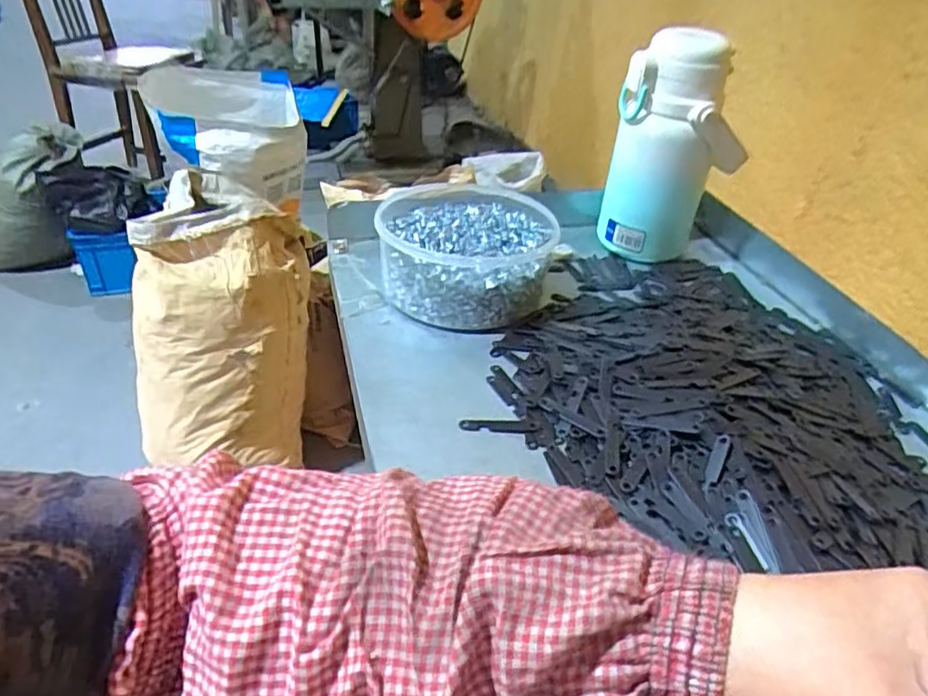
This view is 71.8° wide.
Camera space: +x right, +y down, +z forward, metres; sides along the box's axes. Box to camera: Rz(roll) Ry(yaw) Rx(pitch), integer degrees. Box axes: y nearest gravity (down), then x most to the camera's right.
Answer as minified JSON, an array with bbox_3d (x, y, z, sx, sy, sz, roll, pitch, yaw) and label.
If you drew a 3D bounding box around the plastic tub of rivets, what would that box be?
[{"bbox_3d":[0.001,-0.085,0.563,0.143,0.062,0.157,2,35,-2],"label":"plastic tub of rivets"}]

